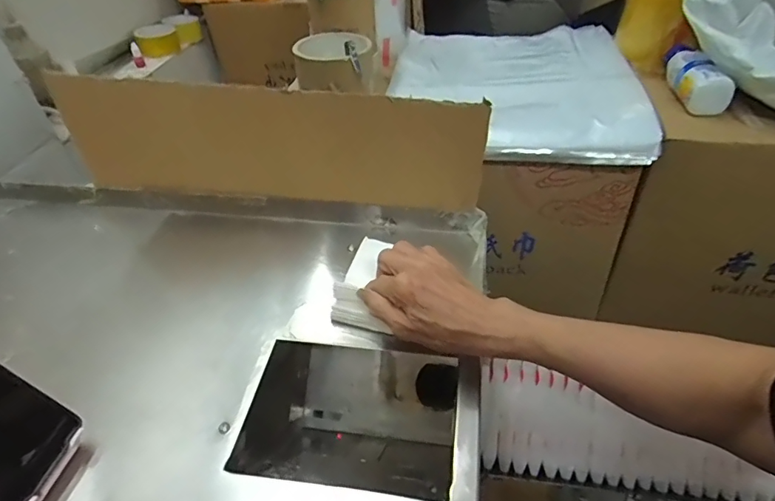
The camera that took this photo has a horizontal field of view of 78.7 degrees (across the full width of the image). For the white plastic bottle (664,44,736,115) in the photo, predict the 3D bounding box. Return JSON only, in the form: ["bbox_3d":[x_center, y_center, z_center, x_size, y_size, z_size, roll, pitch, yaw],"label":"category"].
[{"bbox_3d":[0.399,-0.233,0.618,0.046,0.054,0.146,4,43,9],"label":"white plastic bottle"}]

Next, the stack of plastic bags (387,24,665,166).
[{"bbox_3d":[0.181,-0.254,0.706,0.338,0.055,0.361,5,43,10],"label":"stack of plastic bags"}]

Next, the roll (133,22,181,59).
[{"bbox_3d":[-0.541,-0.495,1.119,0.092,0.058,0.084,-20,44,-17],"label":"roll"}]

